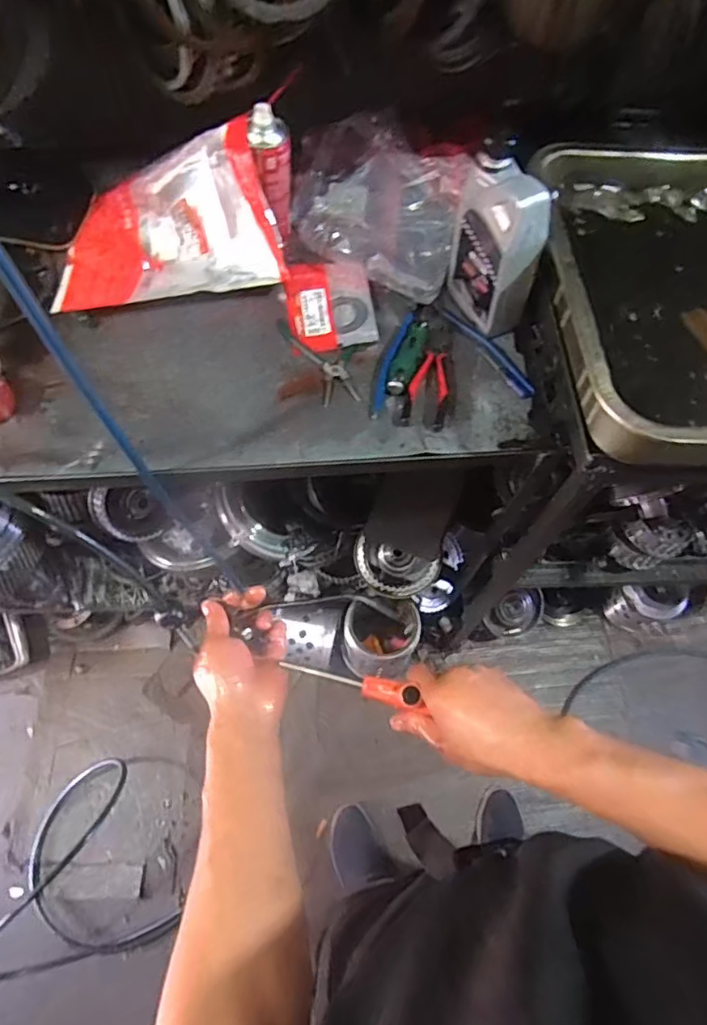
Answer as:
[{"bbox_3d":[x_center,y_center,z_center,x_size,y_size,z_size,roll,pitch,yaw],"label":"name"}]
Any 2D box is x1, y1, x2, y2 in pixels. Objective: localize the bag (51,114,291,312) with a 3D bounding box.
[{"bbox_3d":[-0.268,-0.423,0.824,0.320,0.135,0.224,-6,66,-5],"label":"bag"}]

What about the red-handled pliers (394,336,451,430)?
[{"bbox_3d":[0.099,-0.177,0.786,0.060,0.018,0.158,11,68,5],"label":"red-handled pliers"}]

